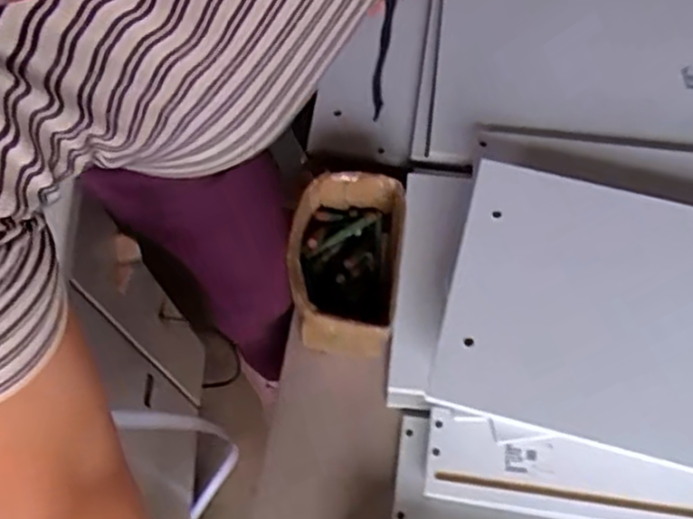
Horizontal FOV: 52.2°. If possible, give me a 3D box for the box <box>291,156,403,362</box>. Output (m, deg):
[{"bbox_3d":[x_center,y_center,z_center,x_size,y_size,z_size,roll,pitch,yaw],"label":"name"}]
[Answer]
[{"bbox_3d":[-0.002,0.004,0.881,0.125,0.107,0.199,6,66,4],"label":"box"}]

